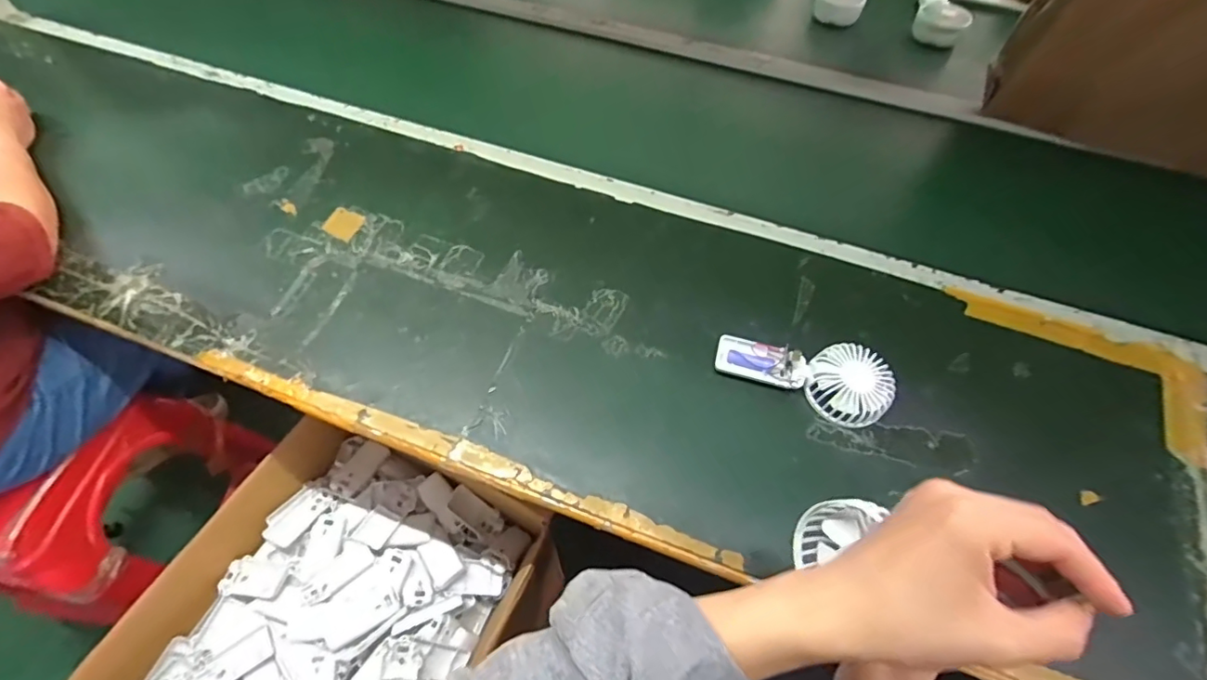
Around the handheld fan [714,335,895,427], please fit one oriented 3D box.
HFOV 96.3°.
[{"bbox_3d":[0.215,0.040,0.586,0.178,0.041,0.077,10,61,4],"label":"handheld fan"}]

